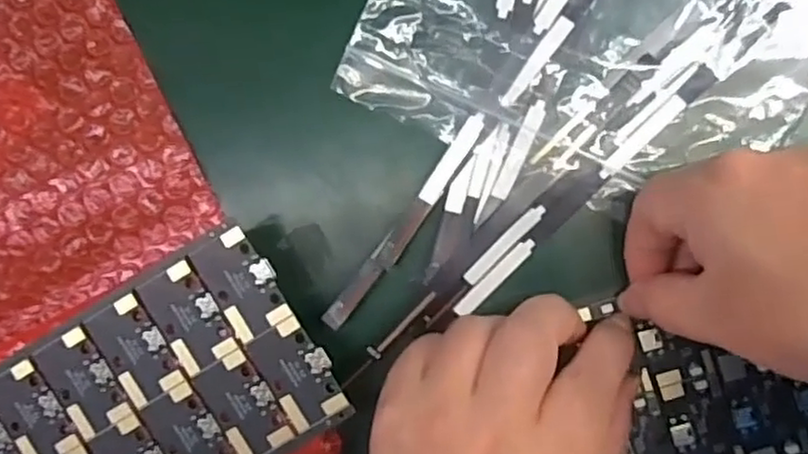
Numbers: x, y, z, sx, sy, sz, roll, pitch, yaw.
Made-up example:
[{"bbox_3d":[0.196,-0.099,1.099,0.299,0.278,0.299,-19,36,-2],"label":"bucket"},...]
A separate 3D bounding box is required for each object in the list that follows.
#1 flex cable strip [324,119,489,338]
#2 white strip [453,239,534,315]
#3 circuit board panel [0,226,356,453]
[{"bbox_3d":[0.002,-0.001,0.244,0.009,0.013,0.089,36,96,1],"label":"flex cable strip"},{"bbox_3d":[0.034,0.019,0.250,0.038,0.004,0.007,-44,106,1],"label":"white strip"},{"bbox_3d":[-0.093,0.065,0.239,0.131,0.004,0.073,-31,91,5],"label":"circuit board panel"}]

